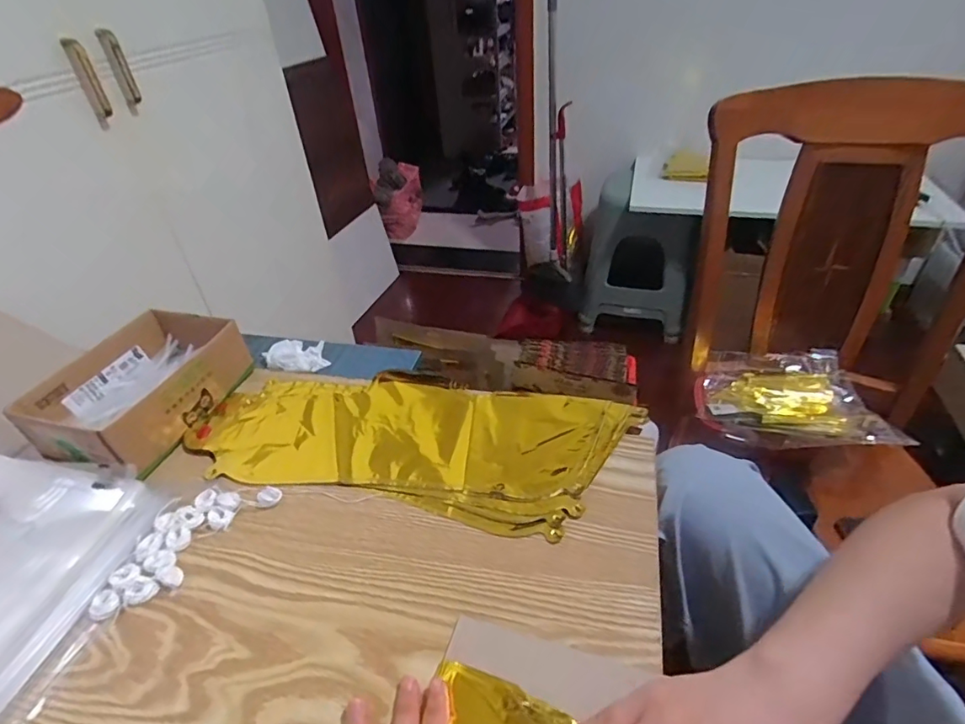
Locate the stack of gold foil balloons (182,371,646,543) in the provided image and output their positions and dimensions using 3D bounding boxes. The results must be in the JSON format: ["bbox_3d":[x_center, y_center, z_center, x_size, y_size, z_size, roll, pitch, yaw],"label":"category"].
[{"bbox_3d":[-0.072,0.068,0.506,0.403,0.012,0.171,7,40,14],"label":"stack of gold foil balloons"}]

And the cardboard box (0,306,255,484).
[{"bbox_3d":[-0.360,0.023,0.542,0.145,0.058,0.188,9,40,16],"label":"cardboard box"}]

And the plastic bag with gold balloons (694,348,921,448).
[{"bbox_3d":[0.513,0.062,0.867,0.278,0.051,0.235,8,40,15],"label":"plastic bag with gold balloons"}]

